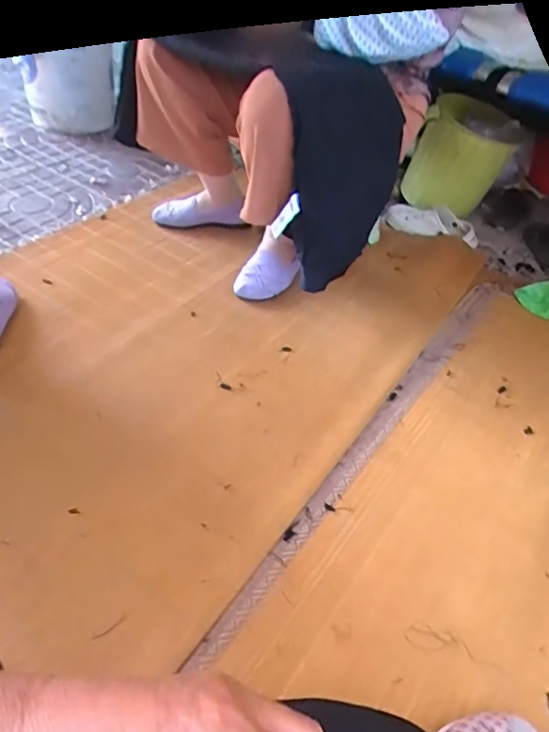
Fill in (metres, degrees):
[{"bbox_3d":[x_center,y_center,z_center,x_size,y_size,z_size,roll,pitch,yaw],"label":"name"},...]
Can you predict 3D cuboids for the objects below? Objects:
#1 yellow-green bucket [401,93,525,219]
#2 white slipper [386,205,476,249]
[{"bbox_3d":[0.513,-0.564,1.449,0.268,0.275,0.199,18,45,11],"label":"yellow-green bucket"},{"bbox_3d":[0.424,-0.381,1.409,0.238,0.069,0.088,14,45,7],"label":"white slipper"}]

